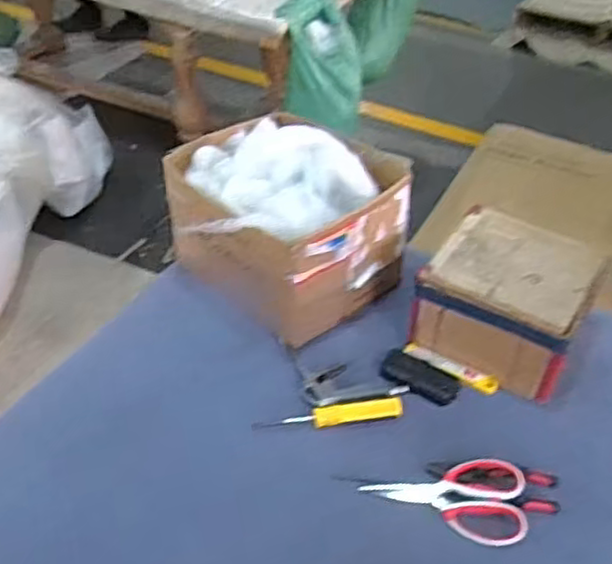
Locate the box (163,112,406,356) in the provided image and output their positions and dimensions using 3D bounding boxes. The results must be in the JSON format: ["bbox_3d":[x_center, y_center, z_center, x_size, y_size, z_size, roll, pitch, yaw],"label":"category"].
[{"bbox_3d":[-0.043,-0.098,1.089,0.298,0.202,0.308,-31,50,-34],"label":"box"}]

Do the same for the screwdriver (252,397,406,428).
[{"bbox_3d":[0.030,0.170,0.922,0.192,0.033,0.028,-2,40,-6],"label":"screwdriver"}]

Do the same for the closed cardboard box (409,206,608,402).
[{"bbox_3d":[0.289,0.024,1.015,0.209,0.122,0.211,23,44,23],"label":"closed cardboard box"}]

